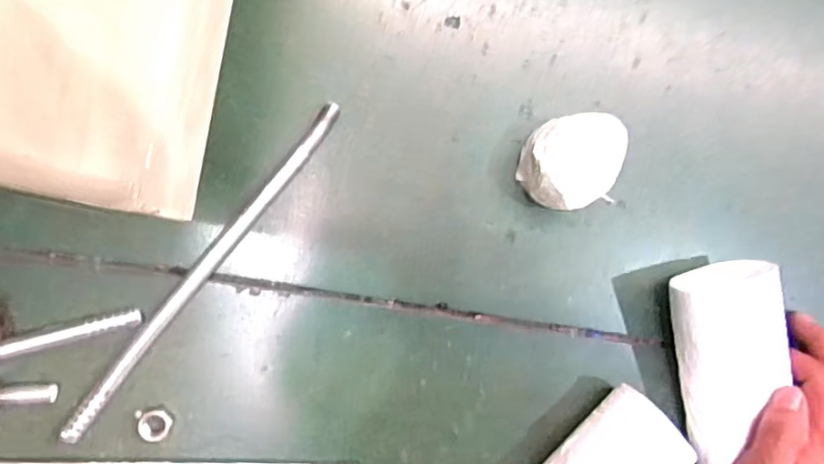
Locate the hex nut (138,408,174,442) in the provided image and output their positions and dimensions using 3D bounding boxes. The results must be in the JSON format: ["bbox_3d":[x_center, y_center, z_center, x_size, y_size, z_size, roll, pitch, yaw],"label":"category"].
[{"bbox_3d":[-0.156,0.117,0.369,0.019,0.007,0.018,44,82,-6],"label":"hex nut"}]

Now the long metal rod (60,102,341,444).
[{"bbox_3d":[-0.126,0.020,0.375,0.014,0.011,0.251,38,83,-6],"label":"long metal rod"}]

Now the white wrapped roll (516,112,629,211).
[{"bbox_3d":[0.101,-0.044,0.392,0.056,0.049,0.057,0,88,-9],"label":"white wrapped roll"}]

